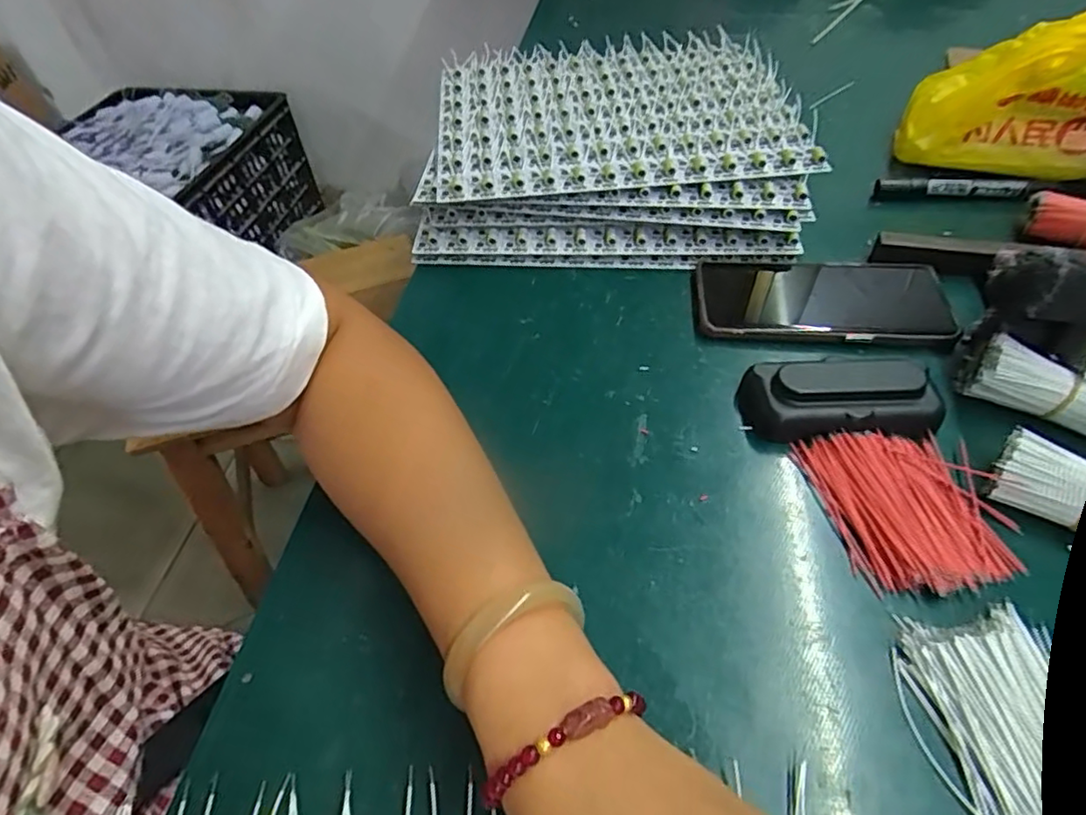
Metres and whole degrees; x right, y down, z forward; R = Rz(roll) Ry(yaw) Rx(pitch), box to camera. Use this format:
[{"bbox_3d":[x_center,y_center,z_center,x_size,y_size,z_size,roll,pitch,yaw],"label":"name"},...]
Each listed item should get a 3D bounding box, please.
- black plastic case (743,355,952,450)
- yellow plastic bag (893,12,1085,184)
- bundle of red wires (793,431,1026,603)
[{"bbox_3d":[0.172,-0.003,0.358,0.104,0.031,0.041,1,50,4],"label":"black plastic case"},{"bbox_3d":[0.392,-0.241,0.482,0.188,0.110,0.070,30,58,25],"label":"yellow plastic bag"},{"bbox_3d":[0.192,0.050,0.323,0.081,0.014,0.093,-8,50,-4],"label":"bundle of red wires"}]

